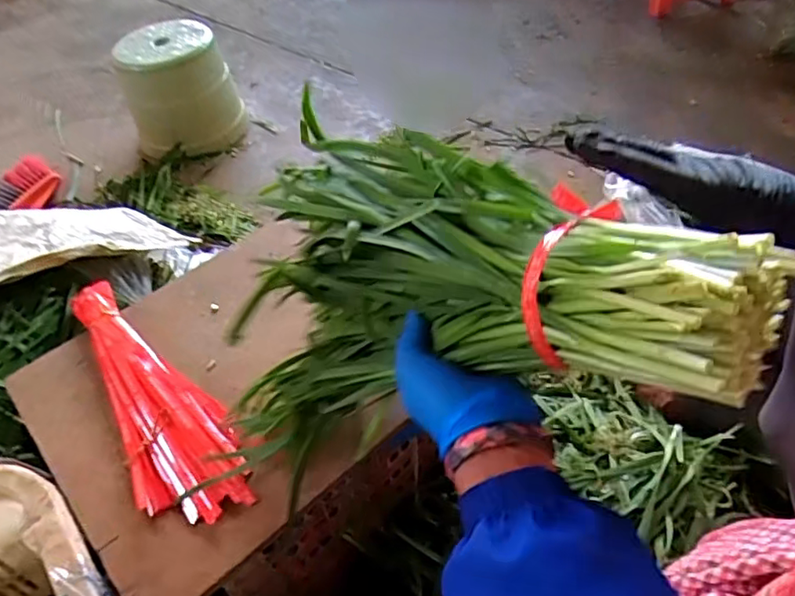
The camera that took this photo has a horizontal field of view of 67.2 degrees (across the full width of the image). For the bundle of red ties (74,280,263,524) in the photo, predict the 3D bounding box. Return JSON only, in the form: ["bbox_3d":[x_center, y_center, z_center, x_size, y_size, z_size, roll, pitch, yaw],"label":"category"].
[{"bbox_3d":[-0.271,0.088,0.632,0.105,0.028,0.361,-33,52,-22],"label":"bundle of red ties"}]

